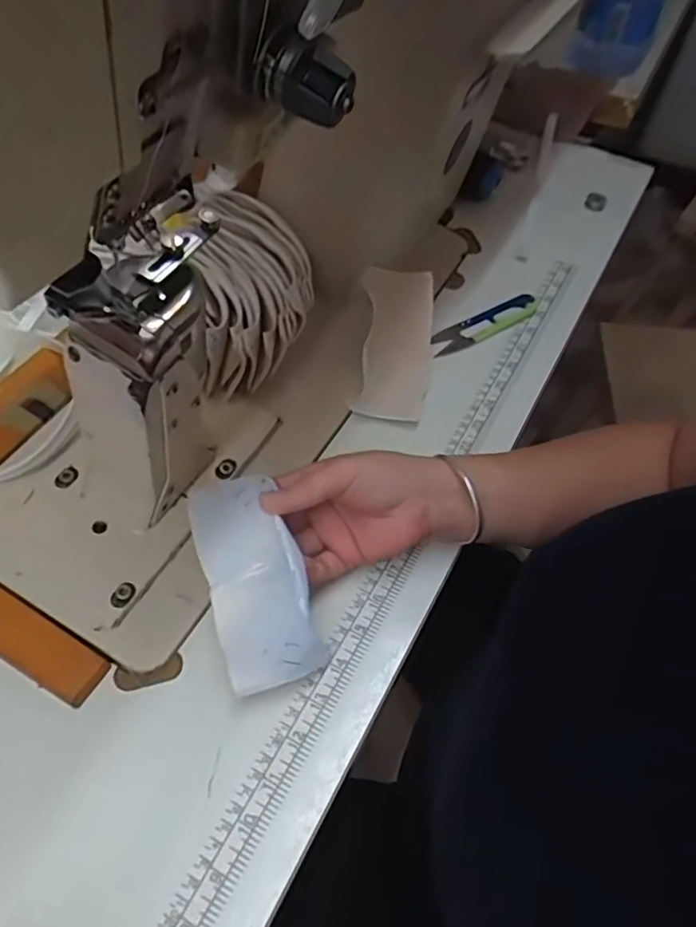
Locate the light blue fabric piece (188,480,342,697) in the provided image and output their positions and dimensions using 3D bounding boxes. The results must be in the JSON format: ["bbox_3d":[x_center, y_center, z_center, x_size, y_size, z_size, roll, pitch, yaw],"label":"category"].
[{"bbox_3d":[-0.056,0.067,0.379,0.057,0.033,0.128,-17,75,-14],"label":"light blue fabric piece"}]

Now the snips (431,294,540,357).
[{"bbox_3d":[0.129,-0.130,0.583,0.119,0.014,0.026,-25,61,-19],"label":"snips"}]

